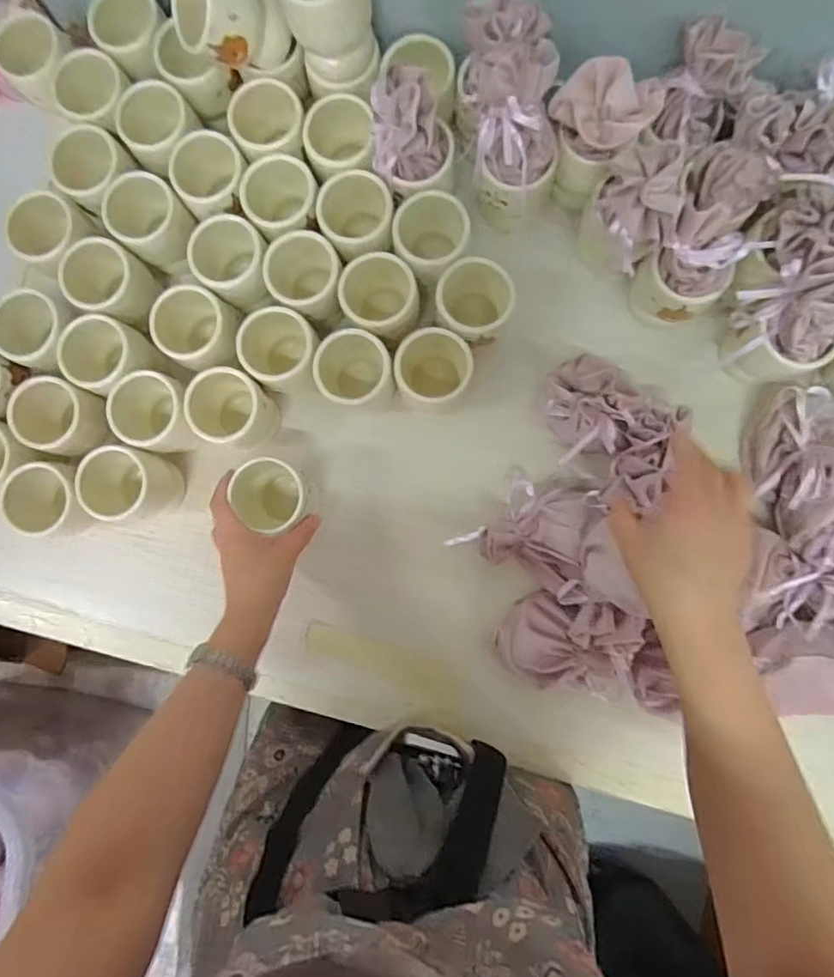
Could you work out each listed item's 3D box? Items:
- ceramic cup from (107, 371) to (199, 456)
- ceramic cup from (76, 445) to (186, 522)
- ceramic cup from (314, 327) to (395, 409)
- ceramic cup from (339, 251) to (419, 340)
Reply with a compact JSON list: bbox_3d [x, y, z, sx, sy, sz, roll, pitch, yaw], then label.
[{"bbox_3d":[-0.266,-0.077,0.563,0.076,0.092,0.070,0,87,4],"label":"ceramic cup"},{"bbox_3d":[-0.300,-0.004,0.562,0.072,0.096,0.069,0,87,4],"label":"ceramic cup"},{"bbox_3d":[-0.061,-0.116,0.542,0.080,0.068,0.076,39,90,5],"label":"ceramic cup"},{"bbox_3d":[-0.036,-0.188,0.540,0.070,0.073,0.079,-28,86,2],"label":"ceramic cup"}]

